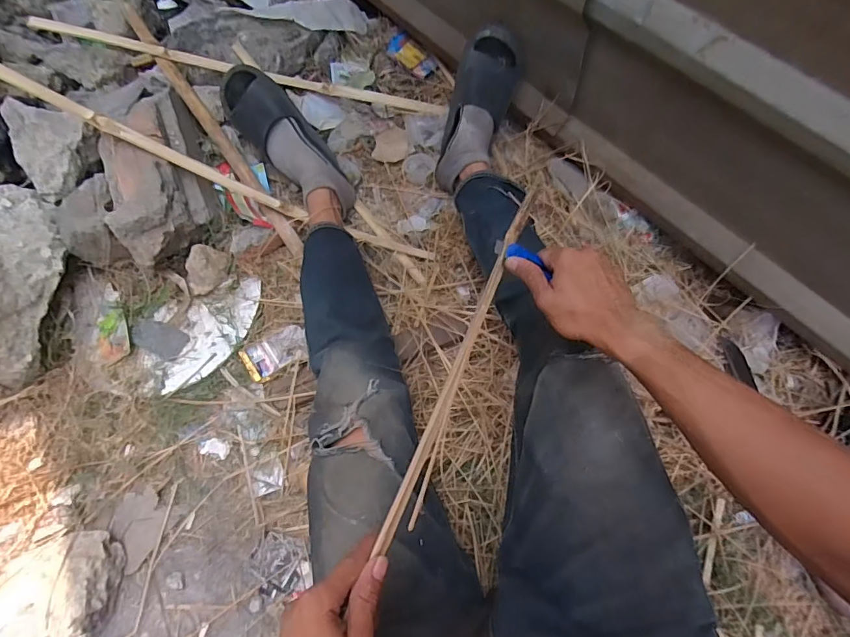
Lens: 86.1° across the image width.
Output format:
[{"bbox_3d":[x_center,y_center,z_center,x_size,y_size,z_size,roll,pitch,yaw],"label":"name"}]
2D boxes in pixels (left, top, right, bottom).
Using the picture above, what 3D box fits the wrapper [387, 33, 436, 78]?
[{"bbox_3d":[-0.033,-0.624,1.079,0.062,0.019,0.146,-39,71,-12],"label":"wrapper"}]

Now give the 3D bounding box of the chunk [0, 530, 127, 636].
[{"bbox_3d":[-0.606,0.444,0.666,0.285,0.102,0.170,-35,70,-11],"label":"chunk"}]

